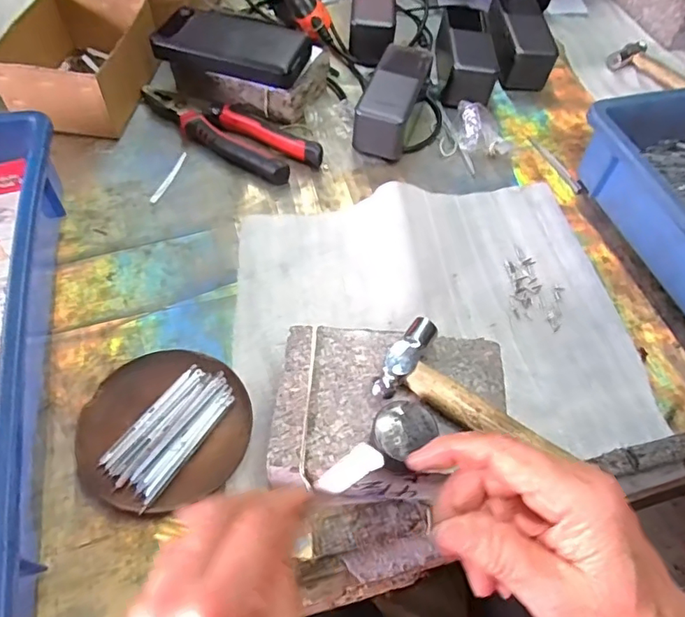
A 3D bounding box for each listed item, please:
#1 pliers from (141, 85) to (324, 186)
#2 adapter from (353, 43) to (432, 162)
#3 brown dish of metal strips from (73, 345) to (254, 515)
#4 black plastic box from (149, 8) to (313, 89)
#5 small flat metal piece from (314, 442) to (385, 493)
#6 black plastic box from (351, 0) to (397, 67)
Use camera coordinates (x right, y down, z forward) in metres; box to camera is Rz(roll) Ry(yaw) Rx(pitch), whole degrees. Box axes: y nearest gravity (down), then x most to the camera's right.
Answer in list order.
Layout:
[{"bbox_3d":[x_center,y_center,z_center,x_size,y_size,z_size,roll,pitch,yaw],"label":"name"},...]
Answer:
[{"bbox_3d":[-0.120,-0.191,0.549,0.211,0.021,0.068,30,60,14],"label":"pliers"},{"bbox_3d":[0.054,-0.223,0.564,0.052,0.054,0.129,18,58,7],"label":"adapter"},{"bbox_3d":[-0.125,0.085,0.374,0.113,0.016,0.112,2,57,-3],"label":"brown dish of metal strips"},{"bbox_3d":[-0.116,-0.280,0.557,0.153,0.025,0.077,17,57,6],"label":"black plastic box"},{"bbox_3d":[0.002,0.075,0.243,0.005,0.042,0.013,13,46,-44],"label":"small flat metal piece"},{"bbox_3d":[0.038,-0.367,0.659,0.053,0.048,0.131,4,57,-2],"label":"black plastic box"}]

